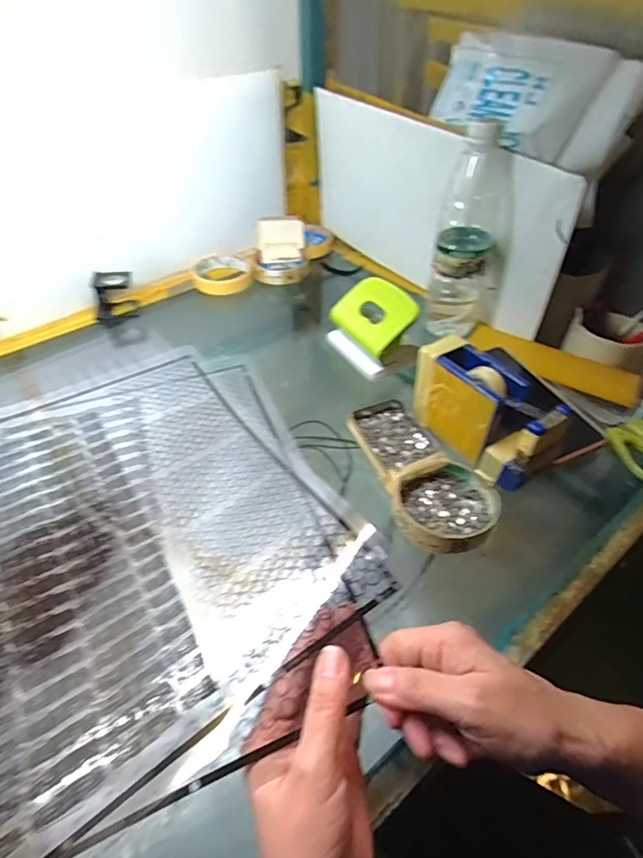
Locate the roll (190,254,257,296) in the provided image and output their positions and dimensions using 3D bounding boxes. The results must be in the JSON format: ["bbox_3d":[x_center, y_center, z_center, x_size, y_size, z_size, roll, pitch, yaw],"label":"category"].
[{"bbox_3d":[-0.146,-0.228,0.720,0.082,0.034,0.082,0,45,0],"label":"roll"}]

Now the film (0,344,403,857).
[{"bbox_3d":[-0.156,0.054,0.396,0.295,0.068,0.429,-19,48,-18],"label":"film"}]

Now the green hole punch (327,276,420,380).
[{"bbox_3d":[0.061,-0.116,0.553,0.066,0.069,0.107,-23,49,-21],"label":"green hole punch"}]

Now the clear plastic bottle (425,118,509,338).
[{"bbox_3d":[0.169,-0.209,0.546,0.076,0.218,0.074,13,46,13],"label":"clear plastic bottle"}]

